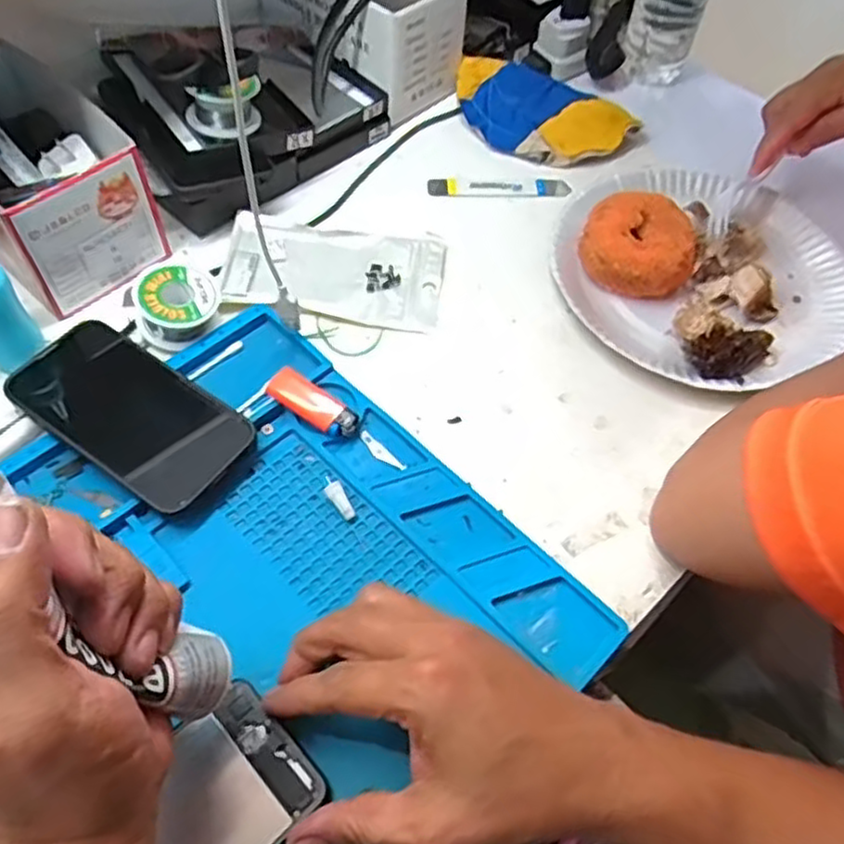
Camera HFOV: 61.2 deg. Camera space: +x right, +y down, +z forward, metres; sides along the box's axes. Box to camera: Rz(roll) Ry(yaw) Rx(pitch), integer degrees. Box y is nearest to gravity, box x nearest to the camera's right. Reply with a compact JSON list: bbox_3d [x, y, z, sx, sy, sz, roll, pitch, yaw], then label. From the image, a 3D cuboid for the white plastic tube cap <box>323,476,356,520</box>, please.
[{"bbox_3d":[-0.047,0.043,0.401,0.011,0.009,0.028,-33,65,-21],"label":"white plastic tube cap"}]

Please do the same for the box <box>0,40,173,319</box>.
[{"bbox_3d":[-0.267,-0.177,0.489,0.173,0.093,0.105,39,64,20],"label":"box"}]

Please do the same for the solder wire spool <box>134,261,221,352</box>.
[{"bbox_3d":[-0.161,-0.074,0.471,0.052,0.038,0.046,-13,69,-23],"label":"solder wire spool"}]

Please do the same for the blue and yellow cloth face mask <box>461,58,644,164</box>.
[{"bbox_3d":[0.097,-0.267,0.611,0.151,0.023,0.091,33,62,17],"label":"blue and yellow cloth face mask"}]

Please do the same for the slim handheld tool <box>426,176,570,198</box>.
[{"bbox_3d":[0.063,-0.190,0.581,0.114,0.013,0.019,0,58,-3],"label":"slim handheld tool"}]

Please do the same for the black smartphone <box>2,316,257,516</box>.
[{"bbox_3d":[-0.174,-0.008,0.424,0.144,0.006,0.072,32,63,16],"label":"black smartphone"}]

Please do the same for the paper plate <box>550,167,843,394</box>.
[{"bbox_3d":[0.202,-0.118,0.514,0.205,0.029,0.200,1,58,-2],"label":"paper plate"}]

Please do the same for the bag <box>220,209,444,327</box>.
[{"bbox_3d":[-0.062,-0.112,0.513,0.152,0.011,0.089,9,58,2],"label":"bag"}]

